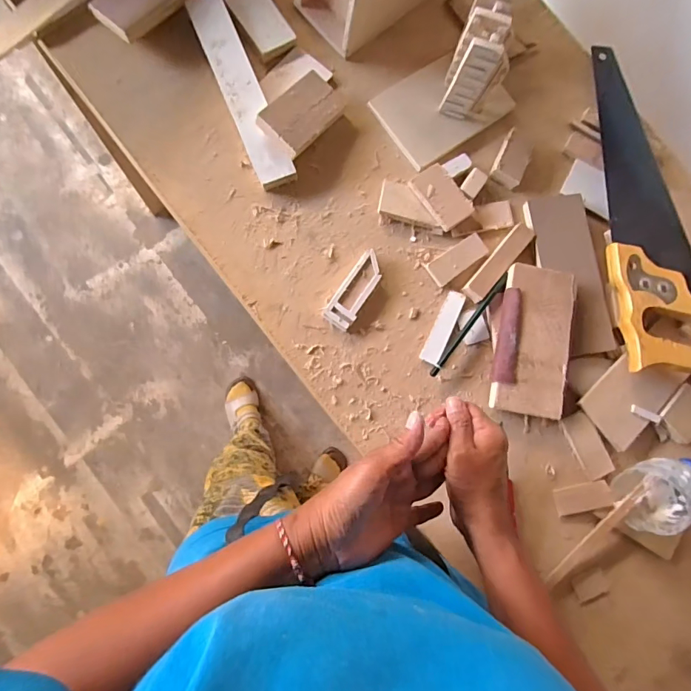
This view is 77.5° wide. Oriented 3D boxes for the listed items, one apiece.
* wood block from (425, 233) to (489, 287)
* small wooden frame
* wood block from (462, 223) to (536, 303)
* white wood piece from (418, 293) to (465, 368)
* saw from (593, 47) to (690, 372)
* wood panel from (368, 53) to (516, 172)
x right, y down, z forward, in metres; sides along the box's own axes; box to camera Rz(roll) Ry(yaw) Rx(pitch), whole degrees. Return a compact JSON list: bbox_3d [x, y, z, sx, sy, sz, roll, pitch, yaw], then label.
[{"bbox_3d":[0.124,-0.095,0.474,0.070,0.008,0.029,-34,86,-10],"label":"wood block"},{"bbox_3d":[0.011,-0.058,0.453,0.031,0.015,0.088,33,79,0],"label":"small wooden frame"},{"bbox_3d":[0.169,-0.092,0.472,0.024,0.014,0.105,42,79,2],"label":"wood block"},{"bbox_3d":[0.105,-0.020,0.462,0.022,0.007,0.084,22,77,12],"label":"white wood piece"},{"bbox_3d":[0.339,-0.170,0.499,0.102,0.023,0.406,-1,76,-8],"label":"saw"},{"bbox_3d":[0.117,-0.279,0.498,0.151,0.014,0.097,-36,86,-10],"label":"wood panel"}]

